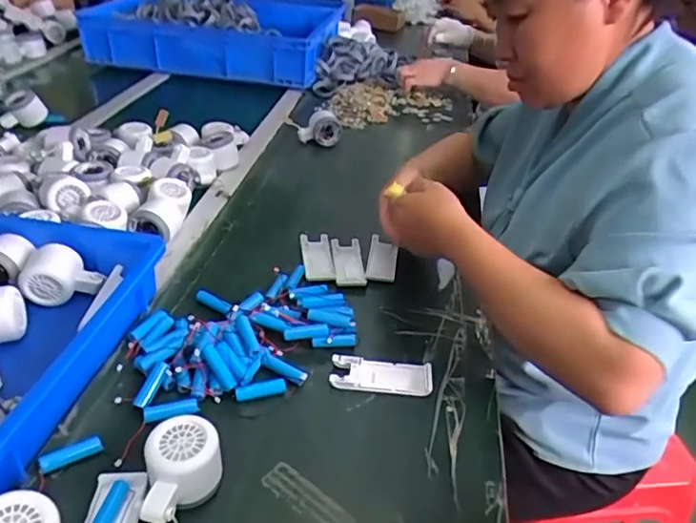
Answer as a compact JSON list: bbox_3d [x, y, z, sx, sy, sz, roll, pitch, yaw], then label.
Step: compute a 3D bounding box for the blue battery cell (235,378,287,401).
[{"bbox_3d":[-0.086,0.127,0.561,0.050,0.012,0.011,-8,36,-18],"label":"blue battery cell"}]

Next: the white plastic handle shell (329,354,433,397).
[{"bbox_3d":[0.035,0.117,0.580,0.102,0.011,0.041,6,34,2],"label":"white plastic handle shell"}]

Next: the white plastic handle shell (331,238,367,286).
[{"bbox_3d":[0.000,0.000,0.746,0.038,0.013,0.094,0,35,-7],"label":"white plastic handle shell"}]

